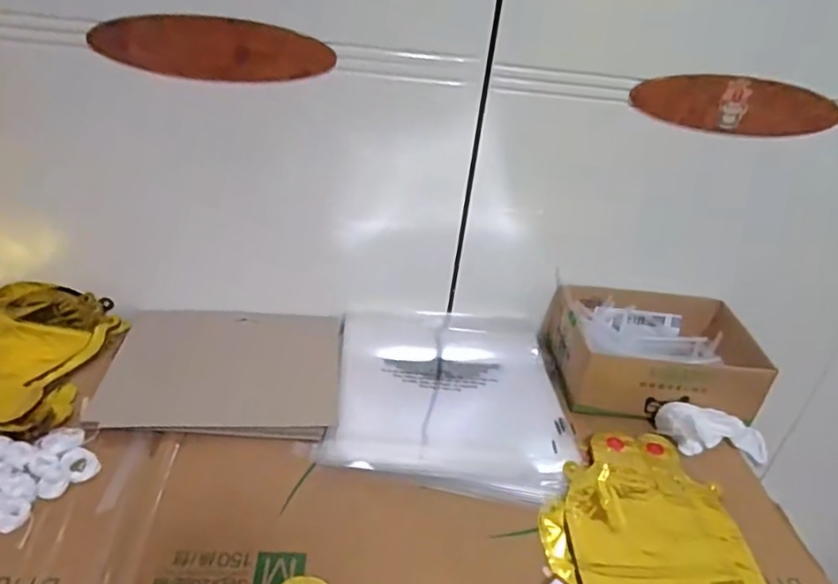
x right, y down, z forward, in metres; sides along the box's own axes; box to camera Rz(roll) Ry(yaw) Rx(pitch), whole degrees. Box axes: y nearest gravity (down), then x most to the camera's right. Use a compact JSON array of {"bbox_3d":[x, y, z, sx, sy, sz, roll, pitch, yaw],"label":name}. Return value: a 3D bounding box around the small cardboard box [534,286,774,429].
[{"bbox_3d":[0.231,0.058,0.624,0.188,0.063,0.148,5,33,-5],"label":"small cardboard box"}]

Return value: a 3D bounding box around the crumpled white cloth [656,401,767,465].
[{"bbox_3d":[0.276,0.130,0.570,0.103,0.033,0.039,16,32,-12],"label":"crumpled white cloth"}]

